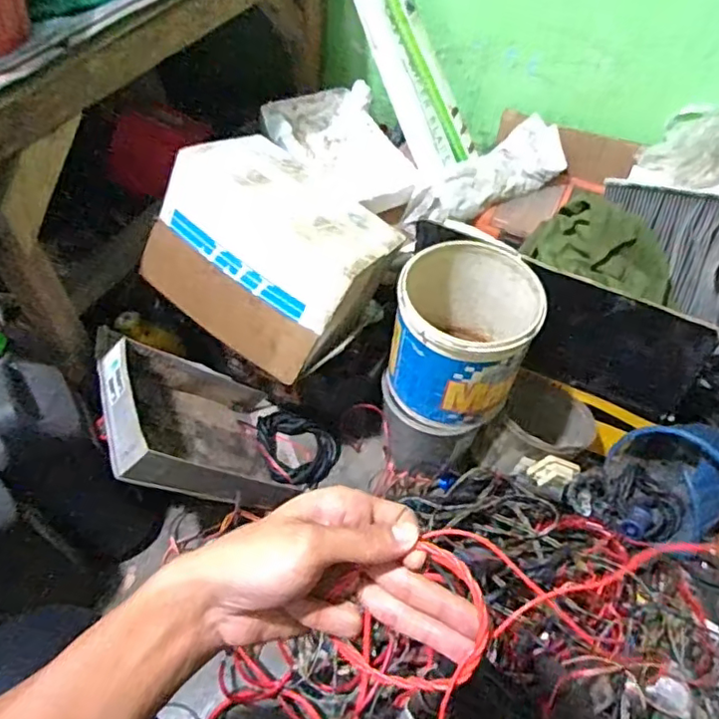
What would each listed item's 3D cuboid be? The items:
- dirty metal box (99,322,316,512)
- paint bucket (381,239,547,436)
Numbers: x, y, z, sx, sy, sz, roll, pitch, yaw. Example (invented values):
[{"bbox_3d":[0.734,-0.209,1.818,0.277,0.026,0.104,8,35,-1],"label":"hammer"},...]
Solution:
[{"bbox_3d":[-0.230,0.105,0.890,0.065,0.346,0.239,-39,52,15],"label":"dirty metal box"},{"bbox_3d":[0.139,-0.028,0.807,0.181,0.185,0.181,15,52,12],"label":"paint bucket"}]

